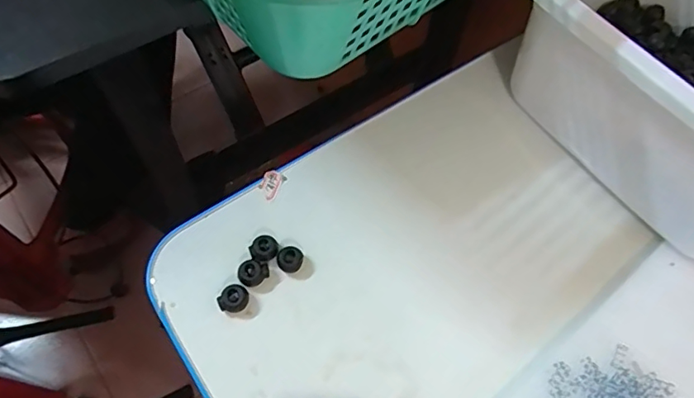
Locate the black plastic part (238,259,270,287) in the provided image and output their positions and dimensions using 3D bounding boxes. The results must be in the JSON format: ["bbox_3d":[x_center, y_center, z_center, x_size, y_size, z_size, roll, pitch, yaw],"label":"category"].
[{"bbox_3d":[-0.063,0.049,0.345,0.019,0.009,0.016,-37,68,-19],"label":"black plastic part"}]

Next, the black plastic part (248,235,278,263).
[{"bbox_3d":[-0.056,0.035,0.353,0.019,0.009,0.016,-31,66,-17],"label":"black plastic part"}]

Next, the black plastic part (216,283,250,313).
[{"bbox_3d":[-0.074,0.065,0.337,0.020,0.011,0.016,-34,67,-18],"label":"black plastic part"}]

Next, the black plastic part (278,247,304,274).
[{"bbox_3d":[-0.039,0.042,0.350,0.016,0.015,0.015,0,61,-1],"label":"black plastic part"}]

